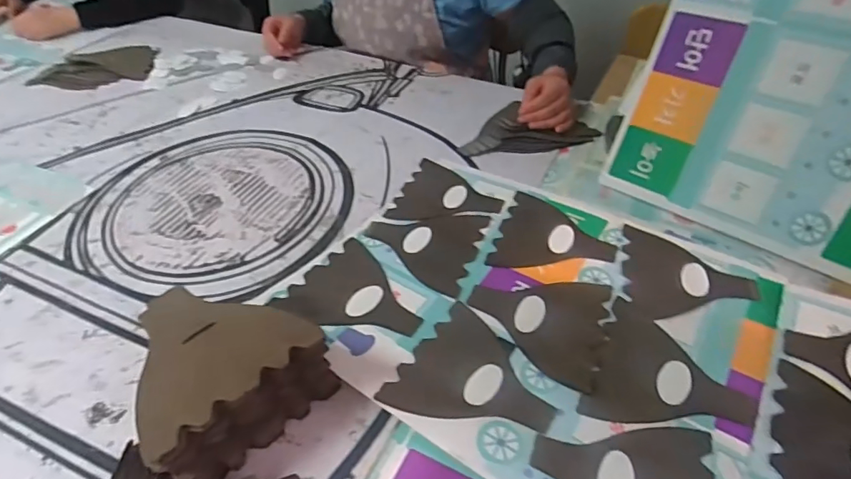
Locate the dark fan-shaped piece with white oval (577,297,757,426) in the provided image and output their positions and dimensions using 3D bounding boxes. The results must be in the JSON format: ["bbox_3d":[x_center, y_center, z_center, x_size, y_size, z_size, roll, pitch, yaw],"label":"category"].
[{"bbox_3d":[0.238,0.134,0.489,0.140,0.005,0.141,20,47,21],"label":"dark fan-shaped piece with white oval"}]

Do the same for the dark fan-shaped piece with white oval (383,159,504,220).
[{"bbox_3d":[0.036,-0.060,0.705,0.139,0.009,0.138,14,45,16],"label":"dark fan-shaped piece with white oval"}]

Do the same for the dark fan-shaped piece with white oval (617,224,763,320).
[{"bbox_3d":[0.296,0.047,0.579,0.140,0.011,0.142,12,48,16],"label":"dark fan-shaped piece with white oval"}]

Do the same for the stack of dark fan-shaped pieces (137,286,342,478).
[{"bbox_3d":[-0.185,0.116,0.456,0.138,0.109,0.150,34,53,32],"label":"stack of dark fan-shaped pieces"}]

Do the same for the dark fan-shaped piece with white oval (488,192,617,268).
[{"bbox_3d":[0.150,-0.017,0.652,0.151,0.009,0.128,-5,43,-4],"label":"dark fan-shaped piece with white oval"}]

